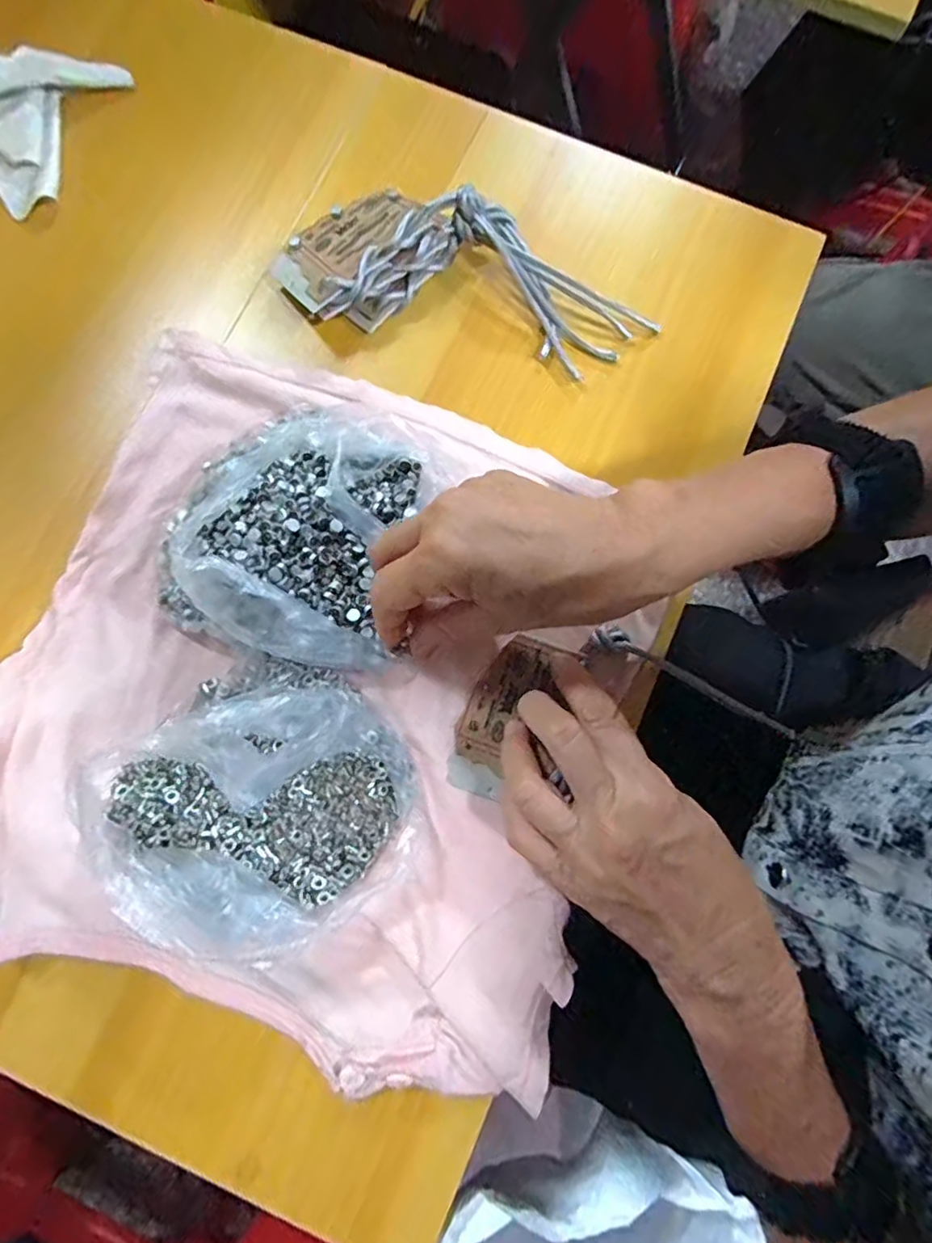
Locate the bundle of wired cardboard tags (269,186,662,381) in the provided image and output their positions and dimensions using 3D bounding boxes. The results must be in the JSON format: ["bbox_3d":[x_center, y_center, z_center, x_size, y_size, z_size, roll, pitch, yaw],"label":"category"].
[{"bbox_3d":[0.000,-0.200,0.326,0.206,0.031,0.086,11,80,1],"label":"bundle of wired cardboard tags"}]

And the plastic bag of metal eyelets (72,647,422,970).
[{"bbox_3d":[-0.098,0.087,0.270,0.134,0.033,0.132,-40,83,-7],"label":"plastic bag of metal eyelets"}]

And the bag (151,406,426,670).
[{"bbox_3d":[-0.093,-0.049,0.290,0.126,0.036,0.130,8,80,1],"label":"bag"}]

